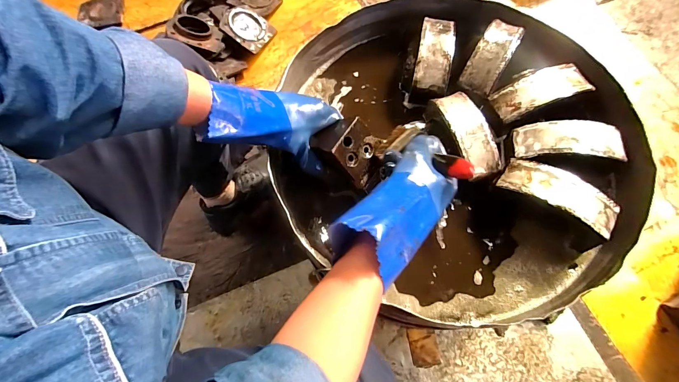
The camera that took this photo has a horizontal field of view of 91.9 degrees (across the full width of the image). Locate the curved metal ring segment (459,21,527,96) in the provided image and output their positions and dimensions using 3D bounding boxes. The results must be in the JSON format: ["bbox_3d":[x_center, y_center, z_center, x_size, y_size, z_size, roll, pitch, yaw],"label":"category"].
[{"bbox_3d":[0.268,-0.240,0.579,0.057,0.033,0.147,30,74,13],"label":"curved metal ring segment"}]

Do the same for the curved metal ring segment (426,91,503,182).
[{"bbox_3d":[0.206,-0.096,0.529,0.056,0.028,0.153,-18,70,-4],"label":"curved metal ring segment"}]

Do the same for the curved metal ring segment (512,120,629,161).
[{"bbox_3d":[0.359,-0.079,0.513,0.153,0.033,0.058,2,70,4],"label":"curved metal ring segment"}]

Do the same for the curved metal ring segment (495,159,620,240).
[{"bbox_3d":[0.322,0.003,0.477,0.156,0.028,0.063,32,75,13],"label":"curved metal ring segment"}]

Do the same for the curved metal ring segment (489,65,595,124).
[{"bbox_3d":[0.334,-0.173,0.552,0.154,0.027,0.078,-18,70,-3],"label":"curved metal ring segment"}]

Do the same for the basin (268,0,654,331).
[{"bbox_3d":[0.186,-0.081,0.566,0.586,0.101,0.594,-1,70,3],"label":"basin"}]

